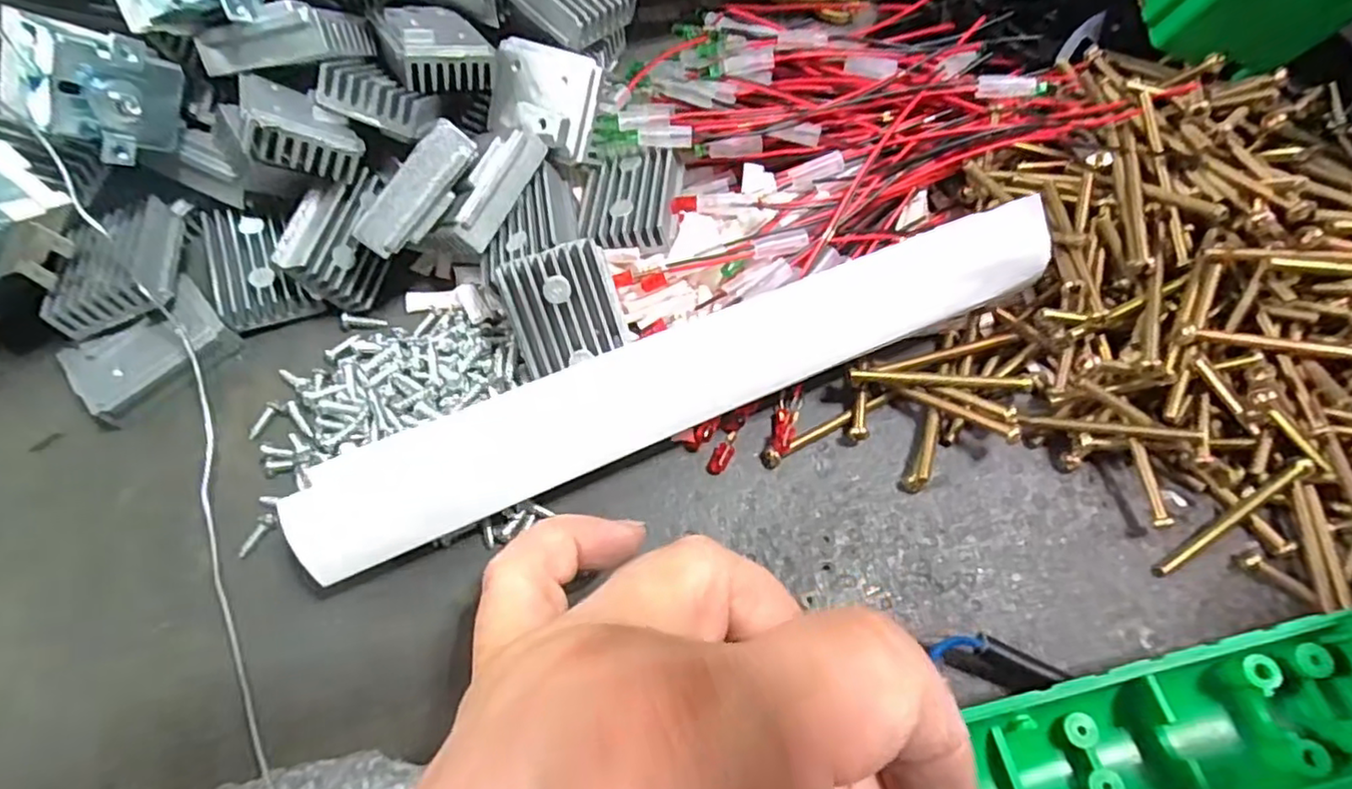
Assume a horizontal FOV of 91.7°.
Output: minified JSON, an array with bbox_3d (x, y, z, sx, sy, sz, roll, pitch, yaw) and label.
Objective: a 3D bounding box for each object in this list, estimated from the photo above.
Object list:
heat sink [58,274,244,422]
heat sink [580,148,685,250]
[{"bbox_3d":[-0.172,-0.014,0.216,0.045,0.014,0.028,-37,71,-15],"label":"heat sink"},{"bbox_3d":[-0.015,-0.066,0.223,0.030,0.009,0.040,7,67,3],"label":"heat sink"}]

